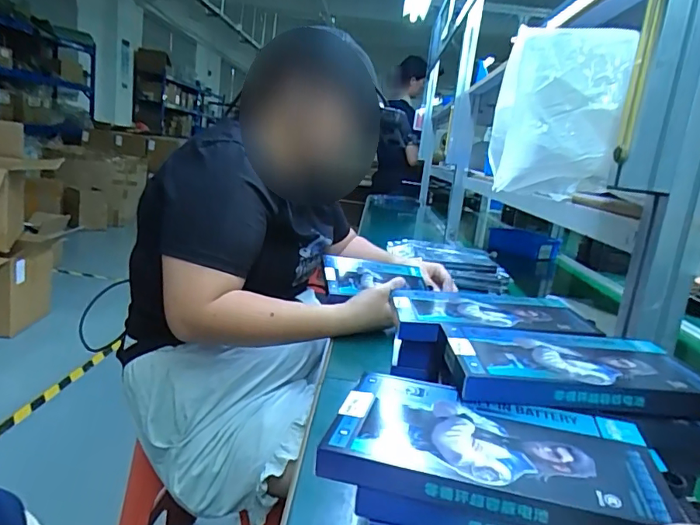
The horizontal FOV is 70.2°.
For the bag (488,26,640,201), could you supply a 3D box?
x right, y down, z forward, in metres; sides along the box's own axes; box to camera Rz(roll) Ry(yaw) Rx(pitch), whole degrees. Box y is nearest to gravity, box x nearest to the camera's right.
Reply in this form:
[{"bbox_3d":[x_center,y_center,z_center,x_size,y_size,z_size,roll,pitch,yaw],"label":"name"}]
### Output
[{"bbox_3d":[0.218,-0.154,0.533,0.118,0.168,0.090,7,17,13],"label":"bag"}]

